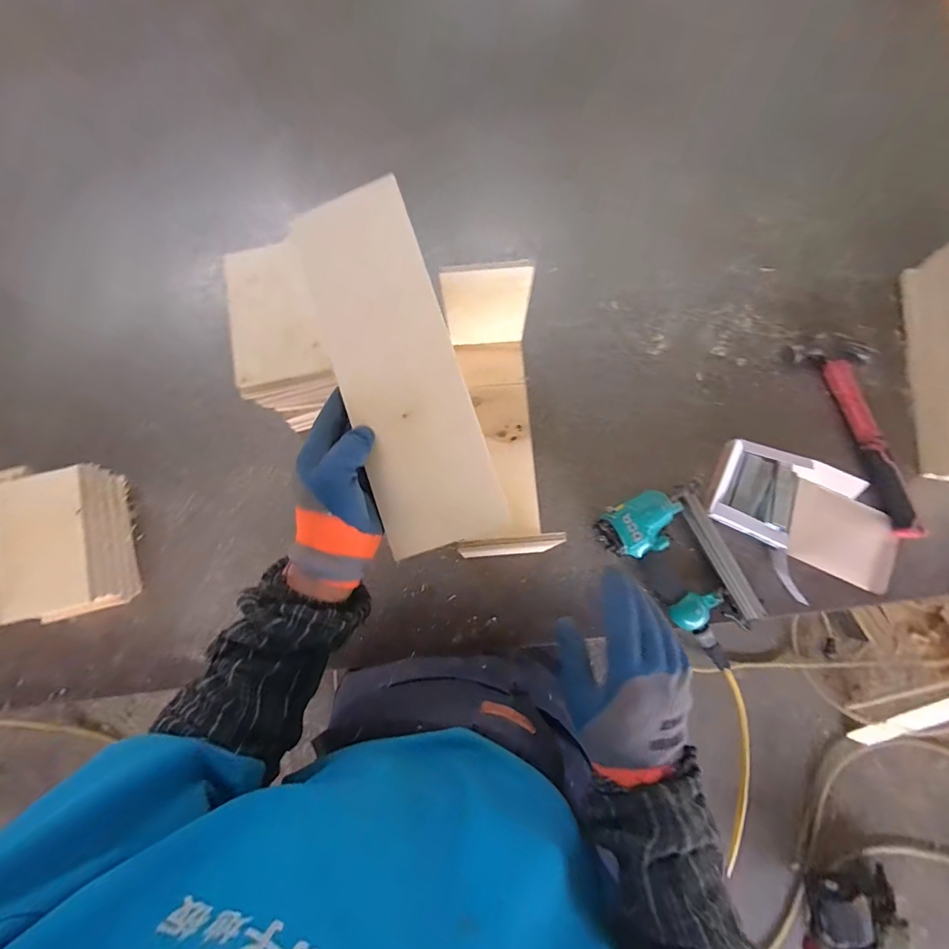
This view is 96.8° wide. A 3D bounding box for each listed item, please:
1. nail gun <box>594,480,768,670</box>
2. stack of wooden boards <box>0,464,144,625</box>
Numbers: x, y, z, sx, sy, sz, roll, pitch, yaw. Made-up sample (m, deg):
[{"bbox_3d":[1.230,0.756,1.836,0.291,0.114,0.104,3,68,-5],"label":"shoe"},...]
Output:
[{"bbox_3d":[0.299,0.116,0.592,0.151,0.055,0.235,-38,80,-6],"label":"nail gun"},{"bbox_3d":[-0.626,0.105,0.590,0.247,0.119,0.215,-18,78,-2],"label":"stack of wooden boards"}]

